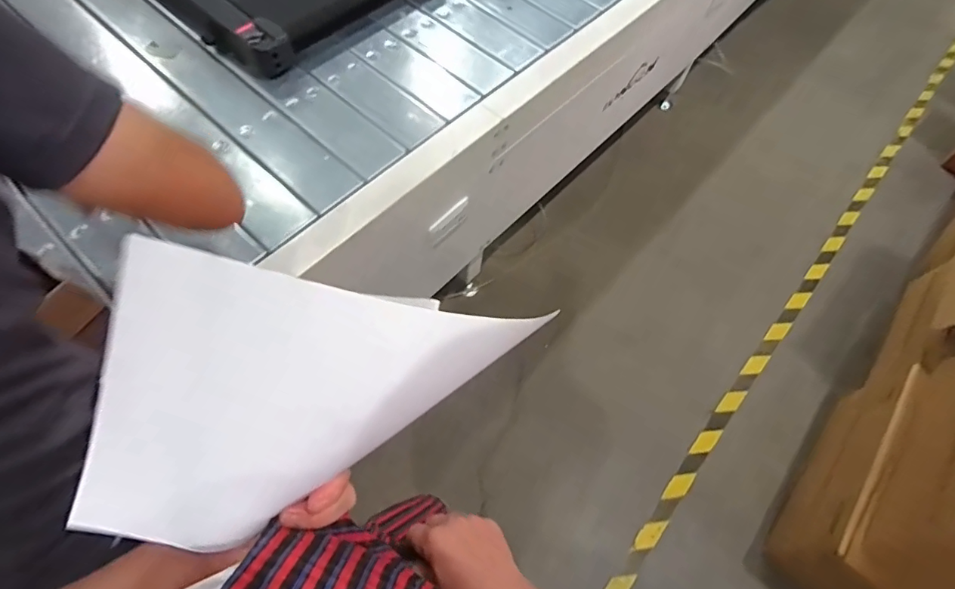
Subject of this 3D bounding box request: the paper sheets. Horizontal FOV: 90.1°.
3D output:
[{"bbox_3d":[-0.106,0.071,0.274,0.234,0.035,0.168,11,98,7],"label":"paper sheets"}]

